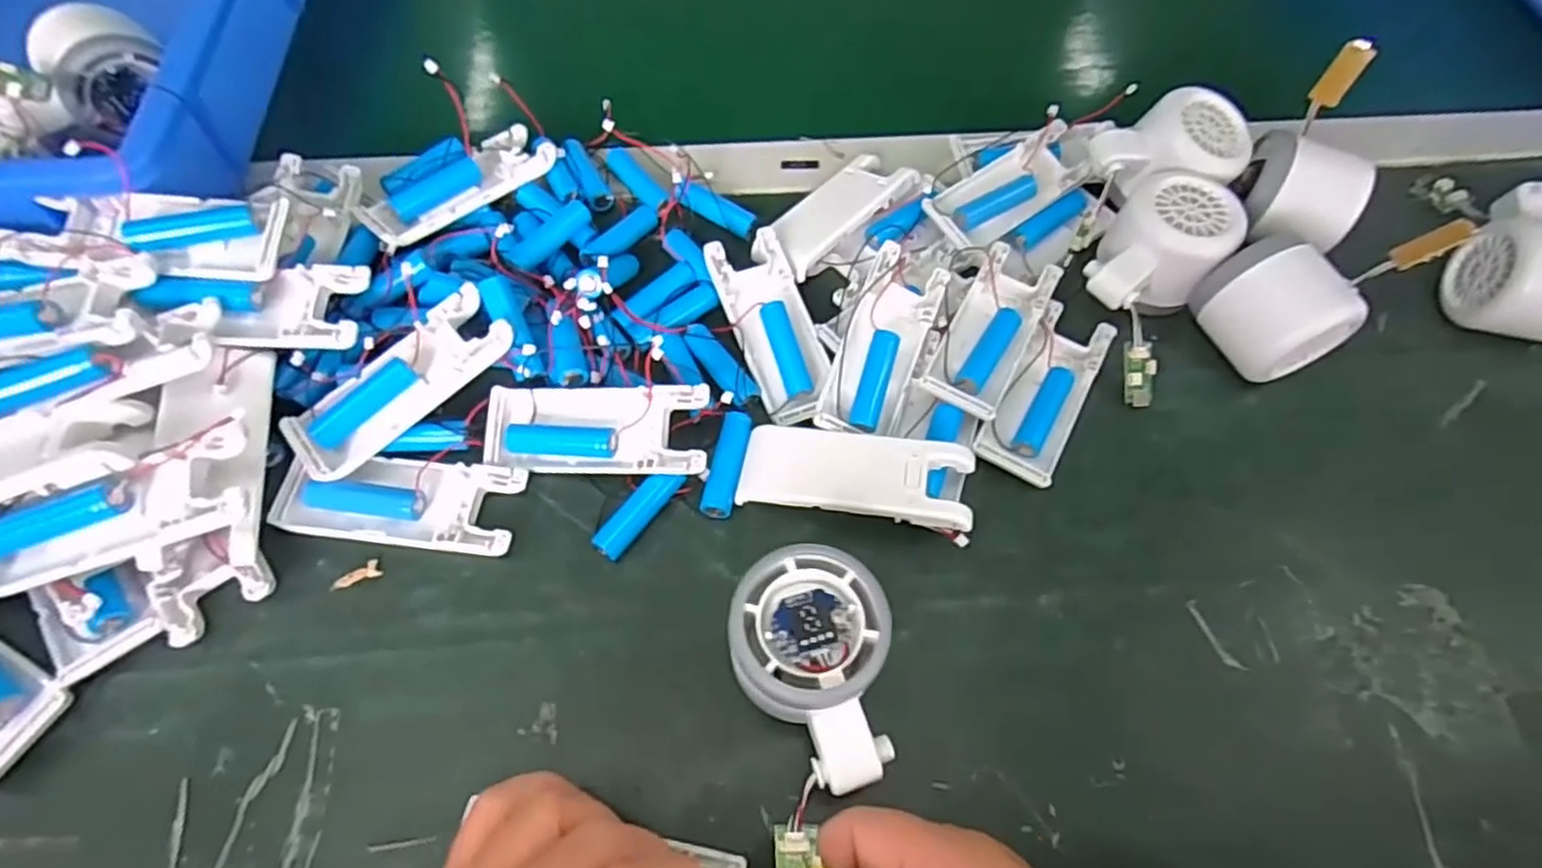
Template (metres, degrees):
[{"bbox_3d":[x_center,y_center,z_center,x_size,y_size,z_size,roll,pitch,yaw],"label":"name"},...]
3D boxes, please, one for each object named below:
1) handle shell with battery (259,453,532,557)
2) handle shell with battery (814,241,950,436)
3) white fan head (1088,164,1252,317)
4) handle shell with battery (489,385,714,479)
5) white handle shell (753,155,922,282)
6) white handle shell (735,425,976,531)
[{"bbox_3d":[-0.165,0.030,0.327,0.103,0.012,0.041,5,62,0],"label":"handle shell with battery"},{"bbox_3d":[0.057,-0.044,0.359,0.039,0.021,0.099,20,63,7],"label":"handle shell with battery"},{"bbox_3d":[0.204,-0.097,0.384,0.055,0.044,0.084,37,67,15],"label":"white fan head"},{"bbox_3d":[-0.079,-0.002,0.337,0.104,0.022,0.038,1,63,11],"label":"handle shell with battery"},{"bbox_3d":[0.038,-0.126,0.406,0.039,0.012,0.100,41,68,17],"label":"white handle shell"},{"bbox_3d":[0.038,0.018,0.332,0.102,0.012,0.040,6,63,14],"label":"white handle shell"}]

